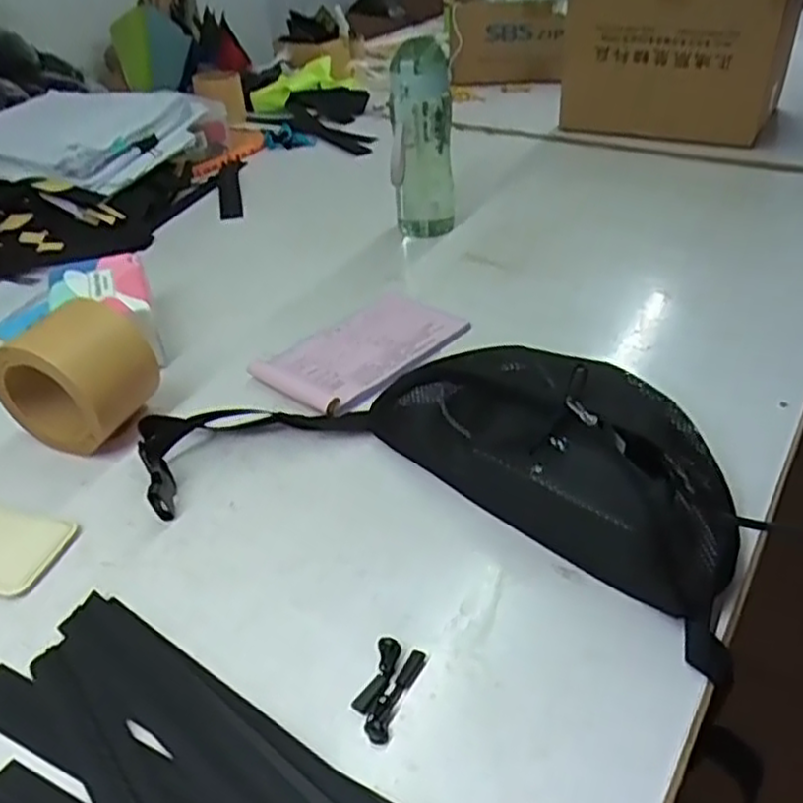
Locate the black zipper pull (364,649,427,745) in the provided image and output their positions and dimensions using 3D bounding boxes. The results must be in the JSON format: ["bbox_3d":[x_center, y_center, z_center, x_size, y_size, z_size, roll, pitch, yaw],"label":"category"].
[{"bbox_3d":[-0.004,0.166,0.407,0.015,0.004,0.059,15,42,21],"label":"black zipper pull"}]

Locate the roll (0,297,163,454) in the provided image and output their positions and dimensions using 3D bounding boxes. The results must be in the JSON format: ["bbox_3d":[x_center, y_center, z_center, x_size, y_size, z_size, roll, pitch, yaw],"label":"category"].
[{"bbox_3d":[-0.268,-0.025,0.591,0.113,0.115,0.078,11,40,17],"label":"roll"}]

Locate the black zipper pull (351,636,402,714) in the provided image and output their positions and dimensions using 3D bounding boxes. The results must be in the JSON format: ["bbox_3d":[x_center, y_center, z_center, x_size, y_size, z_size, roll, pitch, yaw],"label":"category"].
[{"bbox_3d":[-0.013,0.159,0.415,0.014,0.007,0.047,12,41,18],"label":"black zipper pull"}]

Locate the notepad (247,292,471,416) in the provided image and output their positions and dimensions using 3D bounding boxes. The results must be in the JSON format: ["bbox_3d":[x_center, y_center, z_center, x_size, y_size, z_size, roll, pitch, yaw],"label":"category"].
[{"bbox_3d":[-0.035,-0.052,0.684,0.119,0.017,0.185,24,46,30],"label":"notepad"}]

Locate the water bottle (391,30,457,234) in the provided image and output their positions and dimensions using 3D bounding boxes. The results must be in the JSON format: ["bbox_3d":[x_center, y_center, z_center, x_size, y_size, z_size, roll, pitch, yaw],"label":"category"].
[{"bbox_3d":[0.025,-0.304,0.841,0.072,0.218,0.060,3,39,7],"label":"water bottle"}]

